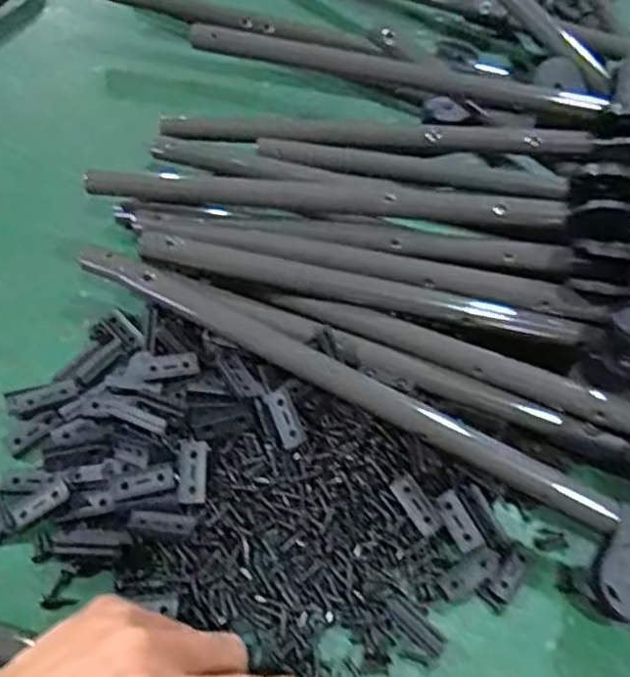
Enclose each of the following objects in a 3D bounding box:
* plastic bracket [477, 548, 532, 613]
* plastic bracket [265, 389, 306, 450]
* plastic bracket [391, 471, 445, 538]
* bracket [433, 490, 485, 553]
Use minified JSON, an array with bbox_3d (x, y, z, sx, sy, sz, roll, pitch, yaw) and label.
[{"bbox_3d":[0.108,0.133,0.384,0.016,0.011,0.033,40,60,22],"label":"plastic bracket"},{"bbox_3d":[-0.018,0.047,0.404,0.013,0.005,0.034,-21,77,-20],"label":"plastic bracket"},{"bbox_3d":[0.058,0.095,0.395,0.014,0.004,0.035,-36,74,2],"label":"plastic bracket"},{"bbox_3d":[0.081,0.105,0.394,0.015,0.007,0.034,-21,58,-20],"label":"bracket"}]

